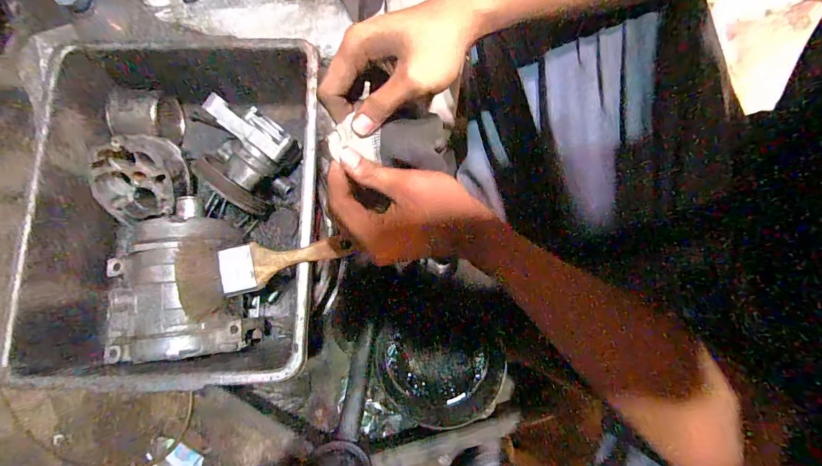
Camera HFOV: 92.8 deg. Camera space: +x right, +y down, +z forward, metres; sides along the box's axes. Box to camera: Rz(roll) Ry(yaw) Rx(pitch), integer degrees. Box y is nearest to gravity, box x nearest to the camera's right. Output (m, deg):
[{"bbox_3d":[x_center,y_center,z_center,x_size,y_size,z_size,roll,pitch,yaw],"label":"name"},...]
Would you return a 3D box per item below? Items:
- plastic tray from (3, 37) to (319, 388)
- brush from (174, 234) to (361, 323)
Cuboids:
[{"bbox_3d":[-0.258,-0.036,0.481,0.295,0.136,0.394,-1,78,-1],"label":"plastic tray"},{"bbox_3d":[-0.148,0.030,0.401,0.174,0.023,0.079,-12,79,1],"label":"brush"}]

